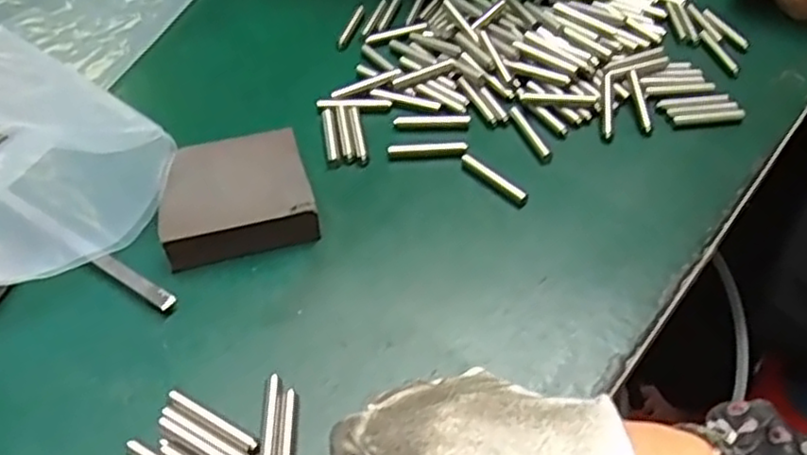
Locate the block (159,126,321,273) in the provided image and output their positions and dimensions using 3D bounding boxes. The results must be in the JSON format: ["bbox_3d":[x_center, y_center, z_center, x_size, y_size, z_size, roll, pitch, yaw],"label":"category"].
[{"bbox_3d":[-0.093,-0.018,0.391,0.078,0.027,0.071,-13,50,-13],"label":"block"}]

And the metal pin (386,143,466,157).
[{"bbox_3d":[0.015,-0.048,0.432,0.047,0.007,0.006,-4,48,-5],"label":"metal pin"}]

